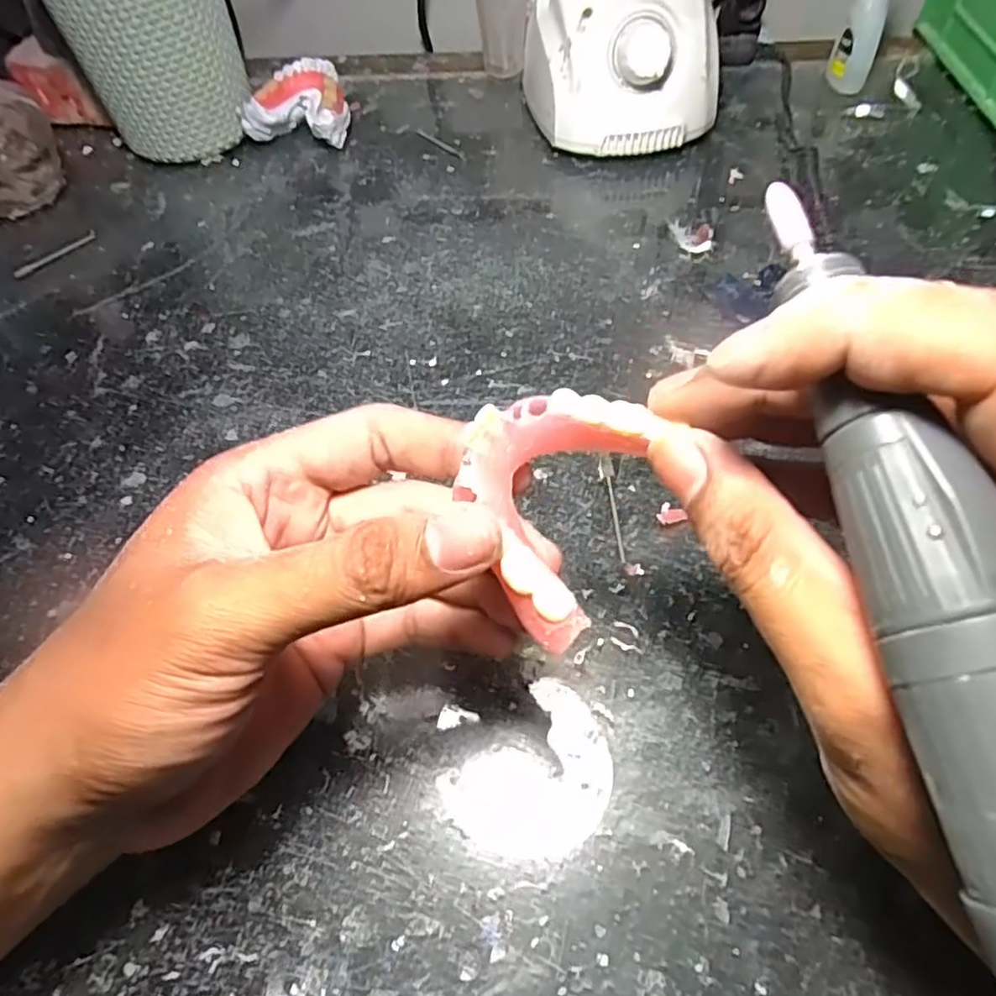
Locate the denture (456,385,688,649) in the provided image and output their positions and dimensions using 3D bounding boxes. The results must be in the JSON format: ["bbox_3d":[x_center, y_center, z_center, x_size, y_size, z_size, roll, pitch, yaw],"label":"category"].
[{"bbox_3d":[0.009,0.001,0.158,0.041,0.018,0.057,19,61,15],"label":"denture"}]

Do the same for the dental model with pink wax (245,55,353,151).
[{"bbox_3d":[-0.125,-0.252,0.426,0.060,0.034,0.051,9,59,9],"label":"dental model with pink wax"}]

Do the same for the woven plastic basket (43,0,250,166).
[{"bbox_3d":[-0.203,-0.267,0.394,0.092,0.110,0.080,-21,59,-10],"label":"woven plastic basket"}]

